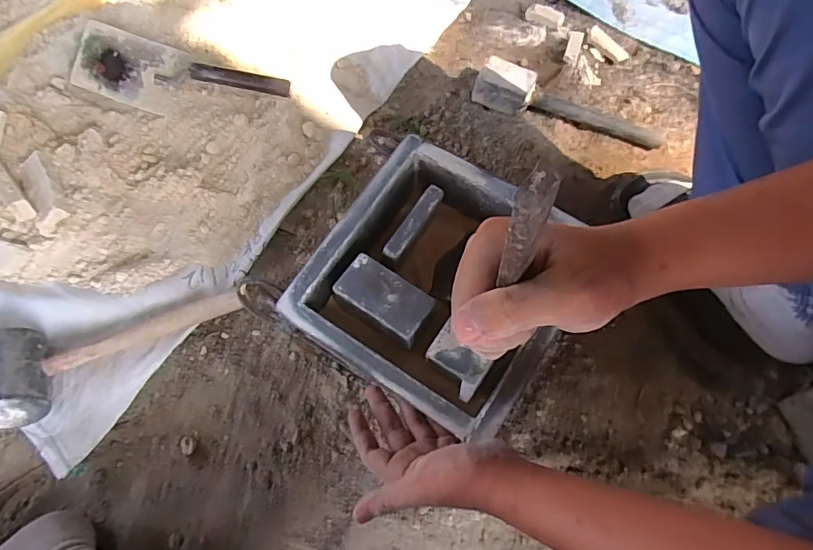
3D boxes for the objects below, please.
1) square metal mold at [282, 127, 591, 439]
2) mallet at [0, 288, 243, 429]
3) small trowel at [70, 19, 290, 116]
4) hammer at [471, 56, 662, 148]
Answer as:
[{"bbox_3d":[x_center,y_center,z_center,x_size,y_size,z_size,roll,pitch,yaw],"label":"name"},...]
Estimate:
[{"bbox_3d":[0.034,0.011,0.528,0.233,0.089,0.236,32,73,11],"label":"square metal mold"},{"bbox_3d":[-0.317,0.087,0.553,0.266,0.071,0.107,-13,69,-5],"label":"mallet"},{"bbox_3d":[-0.307,-0.284,0.697,0.280,0.055,0.113,8,68,3],"label":"small trowel"},{"bbox_3d":[0.225,-0.239,0.693,0.259,0.039,0.056,17,70,9],"label":"hammer"}]

